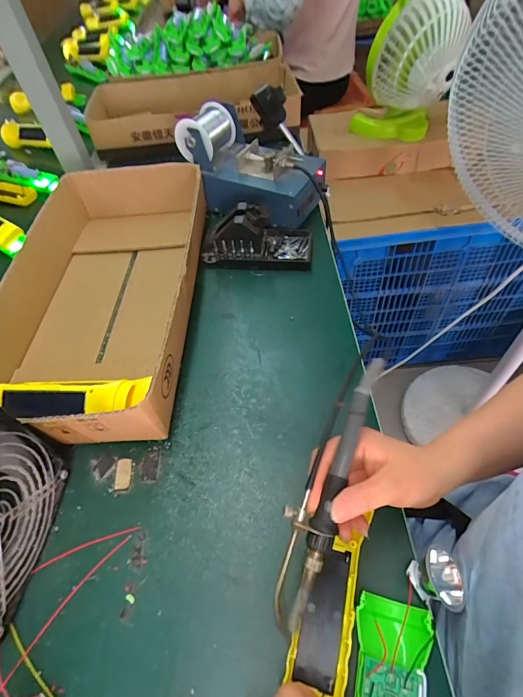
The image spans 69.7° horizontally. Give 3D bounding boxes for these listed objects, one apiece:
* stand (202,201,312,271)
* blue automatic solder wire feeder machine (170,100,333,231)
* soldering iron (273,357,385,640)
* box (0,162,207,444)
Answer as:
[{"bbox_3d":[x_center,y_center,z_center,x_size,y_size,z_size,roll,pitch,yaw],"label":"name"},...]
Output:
[{"bbox_3d":[-0.004,-0.166,0.541,0.152,0.072,0.077,4,55,6],"label":"stand"},{"bbox_3d":[-0.014,-0.287,0.587,0.222,0.123,0.127,30,61,22],"label":"blue automatic solder wire feeder machine"},{"bbox_3d":[0.049,0.097,0.283,0.031,0.032,0.209,18,74,14],"label":"soldering iron"},{"bbox_3d":[-0.204,-0.084,0.476,0.231,0.084,0.409,-1,54,3],"label":"box"}]

